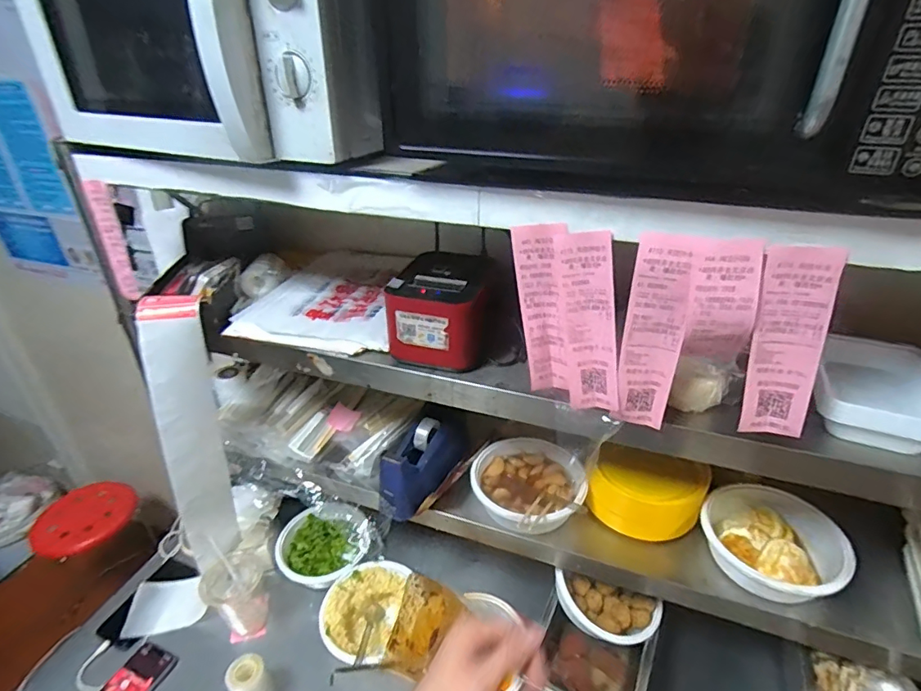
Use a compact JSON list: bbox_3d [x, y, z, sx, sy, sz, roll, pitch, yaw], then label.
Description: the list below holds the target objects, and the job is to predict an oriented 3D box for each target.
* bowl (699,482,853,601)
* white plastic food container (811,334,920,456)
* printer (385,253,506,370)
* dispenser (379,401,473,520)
[{"bbox_3d":[0.413,0.259,0.670,0.171,0.053,0.154,22,39,34],"label":"bowl"},{"bbox_3d":[0.455,0.050,0.554,0.116,0.053,0.151,16,36,28],"label":"white plastic food container"},{"bbox_3d":[-0.020,-0.041,0.677,0.143,0.121,0.136,11,34,21],"label":"printer"},{"bbox_3d":[-0.054,0.179,0.788,0.093,0.085,0.172,12,34,23],"label":"dispenser"}]

